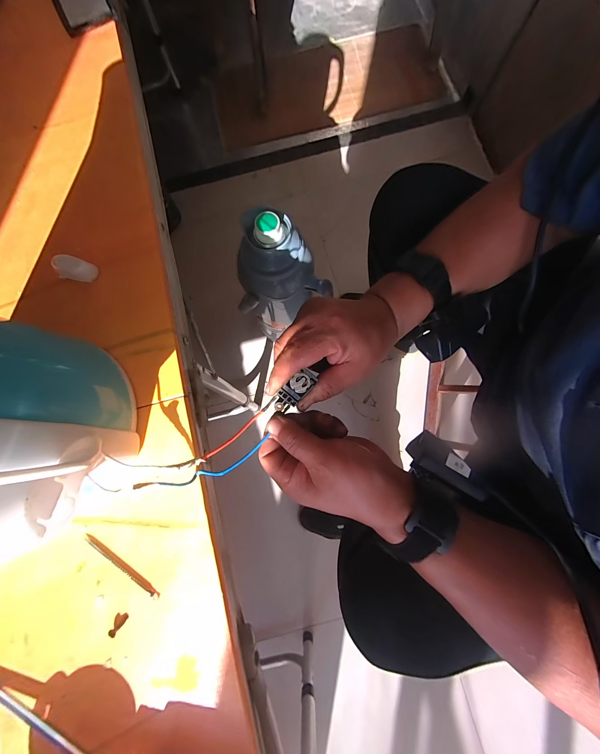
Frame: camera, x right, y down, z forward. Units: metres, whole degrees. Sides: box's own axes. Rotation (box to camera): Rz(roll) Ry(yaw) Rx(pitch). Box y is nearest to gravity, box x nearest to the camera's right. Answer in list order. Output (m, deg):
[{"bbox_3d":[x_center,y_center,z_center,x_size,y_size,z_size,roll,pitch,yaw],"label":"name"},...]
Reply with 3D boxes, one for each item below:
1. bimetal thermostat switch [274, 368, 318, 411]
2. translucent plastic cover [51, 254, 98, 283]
[{"bbox_3d":[-0.005,0.012,0.242,0.018,0.007,0.044,45,95,8],"label":"bimetal thermostat switch"},{"bbox_3d":[-0.212,-0.102,0.258,0.036,0.017,0.018,11,81,3],"label":"translucent plastic cover"}]

